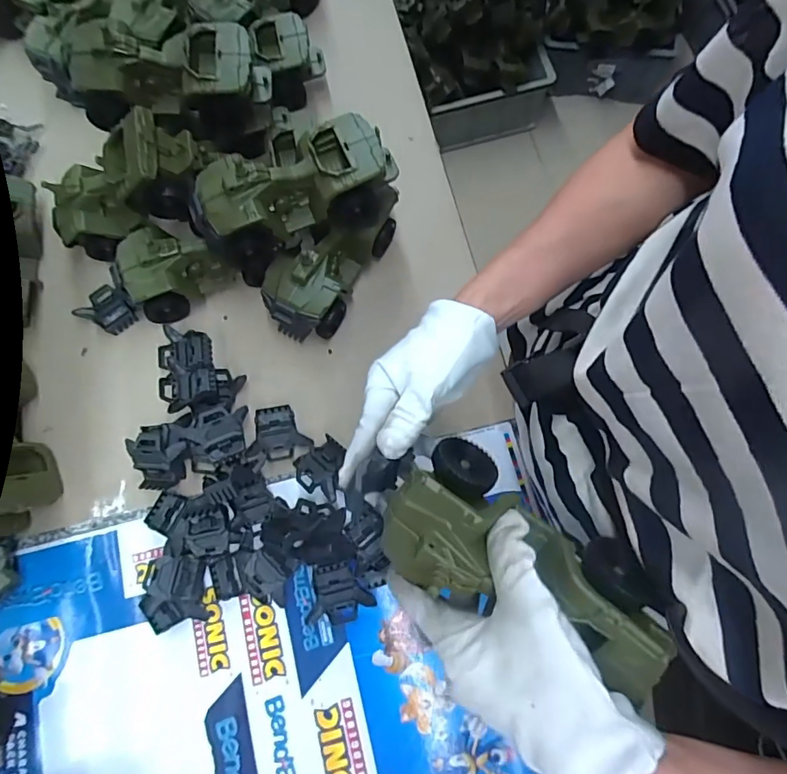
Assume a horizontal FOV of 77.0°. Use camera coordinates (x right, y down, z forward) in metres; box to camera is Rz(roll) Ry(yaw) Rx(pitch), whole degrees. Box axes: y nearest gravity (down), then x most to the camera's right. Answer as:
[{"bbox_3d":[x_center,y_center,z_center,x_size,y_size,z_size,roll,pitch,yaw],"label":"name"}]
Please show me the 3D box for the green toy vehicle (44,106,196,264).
[{"bbox_3d":[-0.282,-0.203,0.516,0.193,0.088,0.076,-21,75,26],"label":"green toy vehicle"}]

